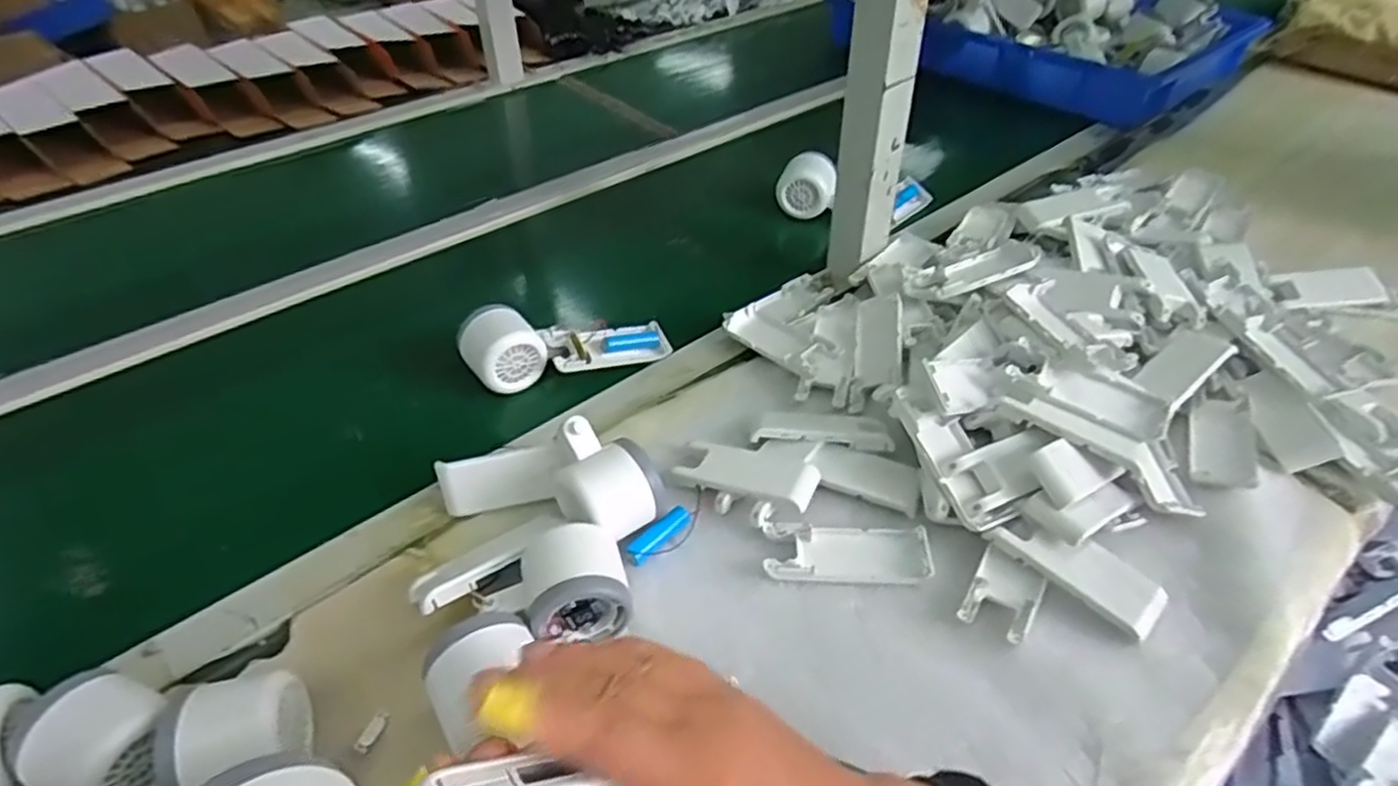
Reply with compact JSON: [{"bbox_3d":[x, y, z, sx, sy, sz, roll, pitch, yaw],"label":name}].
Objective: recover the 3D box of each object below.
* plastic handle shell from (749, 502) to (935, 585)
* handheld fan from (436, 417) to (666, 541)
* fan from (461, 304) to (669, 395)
[{"bbox_3d":[0.093,0.101,0.500,0.114,0.012,0.048,3,41,4],"label":"plastic handle shell"},{"bbox_3d":[-0.103,0.061,0.515,0.151,0.068,0.061,-3,40,17],"label":"handheld fan"},{"bbox_3d":[-0.110,-0.046,0.636,0.169,0.049,0.054,-12,43,-13],"label":"fan"}]

